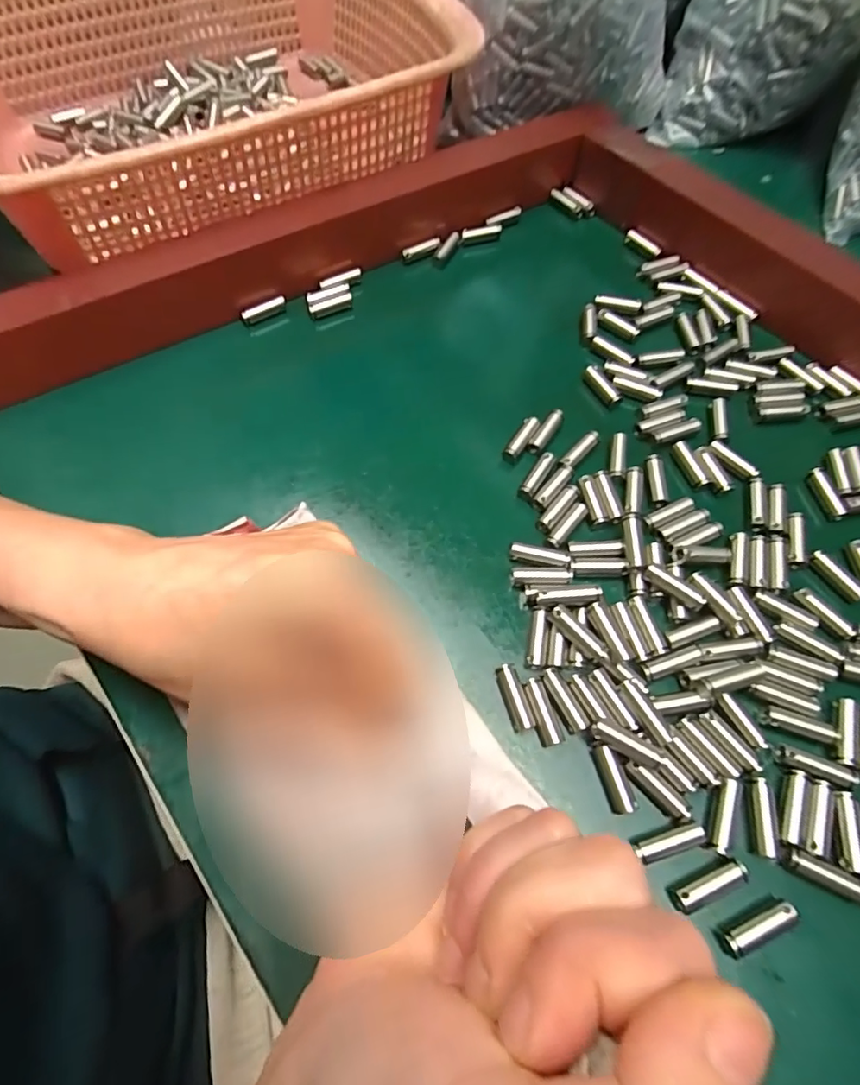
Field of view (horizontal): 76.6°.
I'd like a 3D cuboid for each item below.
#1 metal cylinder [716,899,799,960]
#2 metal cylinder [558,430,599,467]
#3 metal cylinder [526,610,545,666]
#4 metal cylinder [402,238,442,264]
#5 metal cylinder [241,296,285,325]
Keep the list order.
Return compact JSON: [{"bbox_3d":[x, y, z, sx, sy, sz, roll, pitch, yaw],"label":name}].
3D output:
[{"bbox_3d":[0.104,0.123,0.174,0.024,0.008,0.009,-19,66,-9],"label":"metal cylinder"},{"bbox_3d":[0.071,-0.045,0.256,0.025,0.004,0.005,-42,71,-17],"label":"metal cylinder"},{"bbox_3d":[0.042,0.036,0.213,0.006,0.004,0.022,11,65,5],"label":"metal cylinder"},{"bbox_3d":[-0.005,-0.176,0.327,0.025,0.006,0.008,-33,69,-14],"label":"metal cylinder"},{"bbox_3d":[-0.092,-0.129,0.301,0.026,0.008,0.006,-40,71,-17],"label":"metal cylinder"}]

